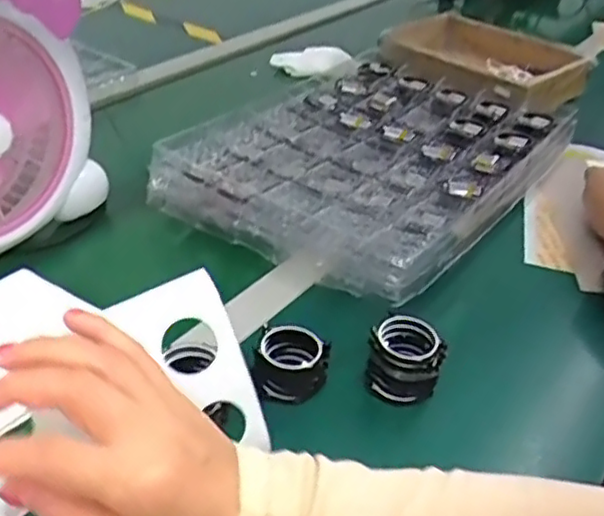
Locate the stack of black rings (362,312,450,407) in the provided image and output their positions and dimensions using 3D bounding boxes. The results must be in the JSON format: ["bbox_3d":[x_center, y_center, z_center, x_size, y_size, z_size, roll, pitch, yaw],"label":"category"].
[{"bbox_3d":[0.080,0.078,0.517,0.052,0.052,0.045,19,39,19],"label":"stack of black rings"}]

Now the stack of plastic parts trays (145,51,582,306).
[{"bbox_3d":[0.092,-0.135,0.779,0.328,0.044,0.499,25,41,25],"label":"stack of plastic parts trays"}]

